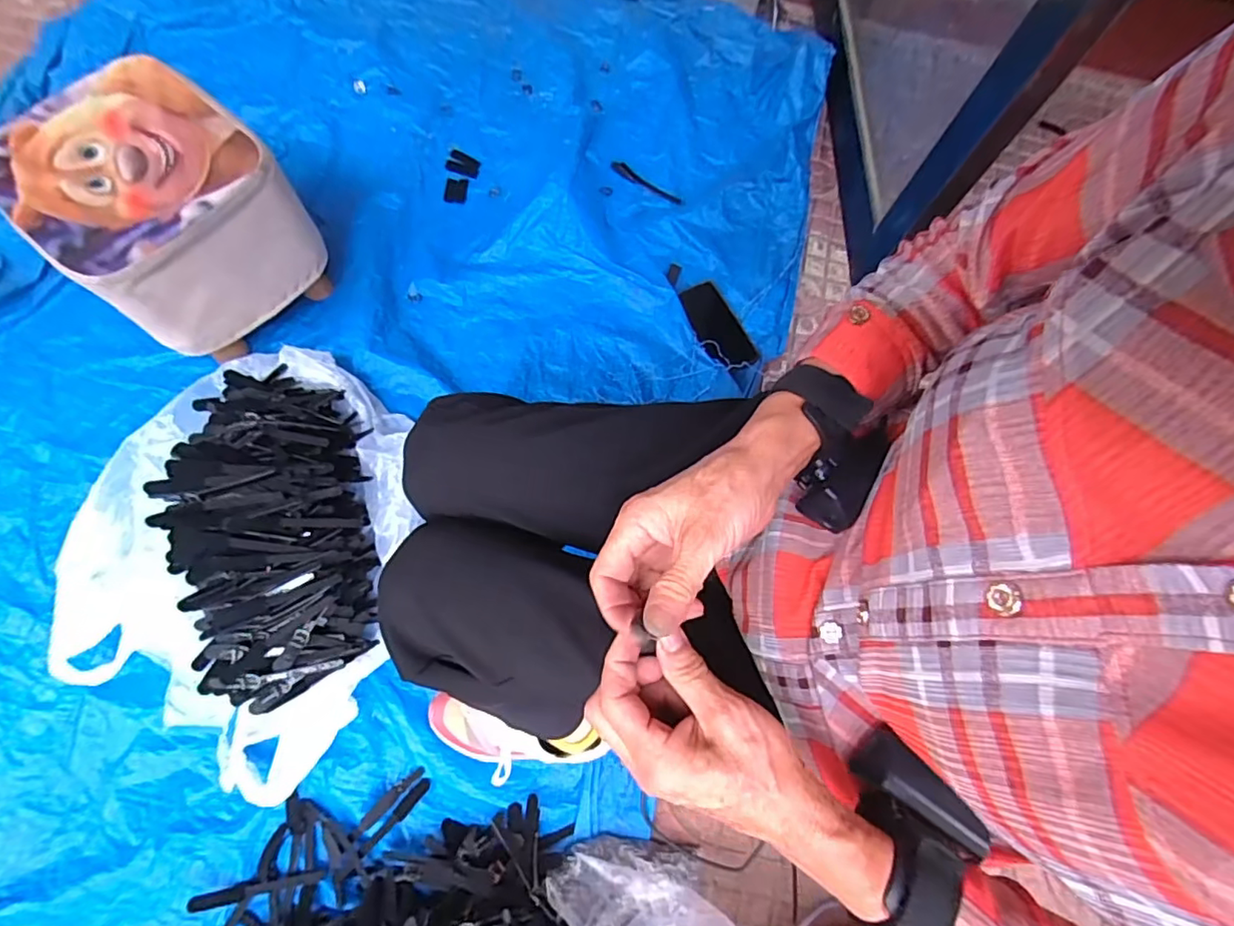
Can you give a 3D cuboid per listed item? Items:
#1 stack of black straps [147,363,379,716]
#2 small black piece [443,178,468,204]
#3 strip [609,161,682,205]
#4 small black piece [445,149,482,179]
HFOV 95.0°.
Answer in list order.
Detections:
[{"bbox_3d":[-0.433,0.070,0.717,0.205,0.146,0.438,-10,74,-5],"label":"stack of black straps"},{"bbox_3d":[-0.276,-0.467,0.972,0.038,0.009,0.047,0,74,-2],"label":"small black piece"},{"bbox_3d":[0.051,-0.488,0.988,0.137,0.010,0.023,31,75,7],"label":"strip"},{"bbox_3d":[-0.266,-0.518,0.980,0.058,0.006,0.040,21,74,4],"label":"small black piece"}]

